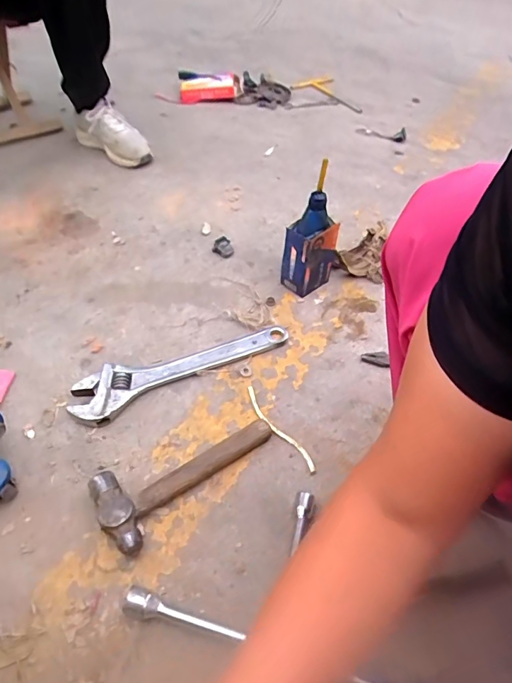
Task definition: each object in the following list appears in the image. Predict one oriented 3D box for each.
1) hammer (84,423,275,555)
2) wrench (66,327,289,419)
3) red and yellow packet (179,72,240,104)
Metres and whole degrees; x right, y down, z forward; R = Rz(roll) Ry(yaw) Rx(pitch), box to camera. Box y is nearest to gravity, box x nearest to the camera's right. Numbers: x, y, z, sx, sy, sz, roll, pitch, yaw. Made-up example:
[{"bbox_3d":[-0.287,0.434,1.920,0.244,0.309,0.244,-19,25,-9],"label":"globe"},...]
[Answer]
[{"bbox_3d":[-0.096,0.165,0.608,0.244,0.033,0.101,-31,58,-27],"label":"hammer"},{"bbox_3d":[-0.118,0.032,0.725,0.349,0.028,0.077,-23,54,-21],"label":"wrench"},{"bbox_3d":[-0.152,-0.830,1.463,0.192,0.056,0.110,0,50,-8],"label":"red and yellow packet"}]

